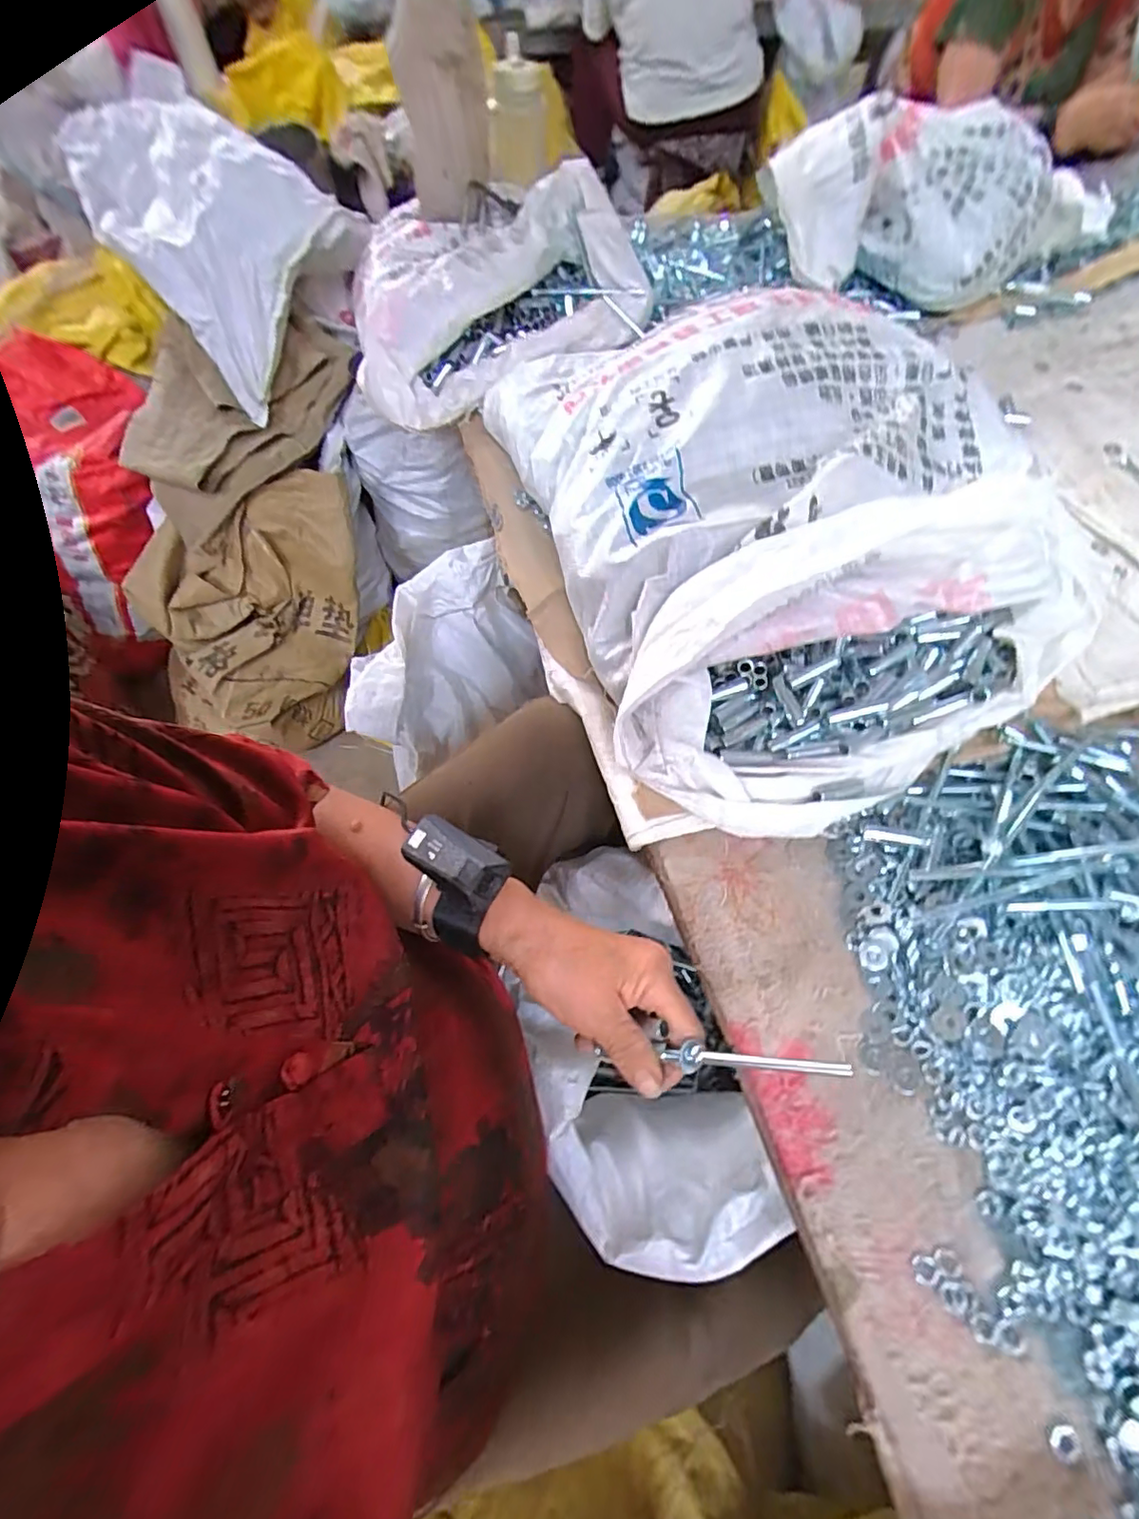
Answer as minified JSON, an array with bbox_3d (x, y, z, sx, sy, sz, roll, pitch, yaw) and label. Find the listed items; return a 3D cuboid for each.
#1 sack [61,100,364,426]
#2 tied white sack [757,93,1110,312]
[{"bbox_3d":[-0.552,-0.815,0.892,0.270,0.216,0.560,-35,65,-16],"label":"sack"},{"bbox_3d":[0.516,-0.766,0.784,0.475,0.175,0.217,-20,63,-10],"label":"tied white sack"}]

